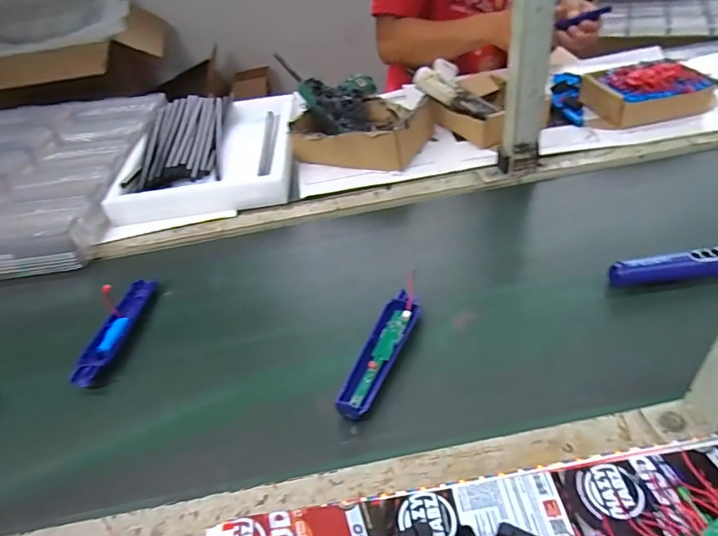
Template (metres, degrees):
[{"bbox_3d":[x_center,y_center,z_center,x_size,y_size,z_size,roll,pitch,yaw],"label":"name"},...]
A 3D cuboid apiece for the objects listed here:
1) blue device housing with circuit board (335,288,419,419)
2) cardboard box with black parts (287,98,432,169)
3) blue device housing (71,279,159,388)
[{"bbox_3d":[0.023,0.088,0.509,0.038,0.016,0.160,14,44,21],"label":"blue device housing with circuit board"},{"bbox_3d":[0.014,-0.258,0.856,0.208,0.069,0.204,14,44,22],"label":"cardboard box with black parts"},{"bbox_3d":[-0.296,0.073,0.586,0.035,0.023,0.169,3,41,10],"label":"blue device housing"}]

